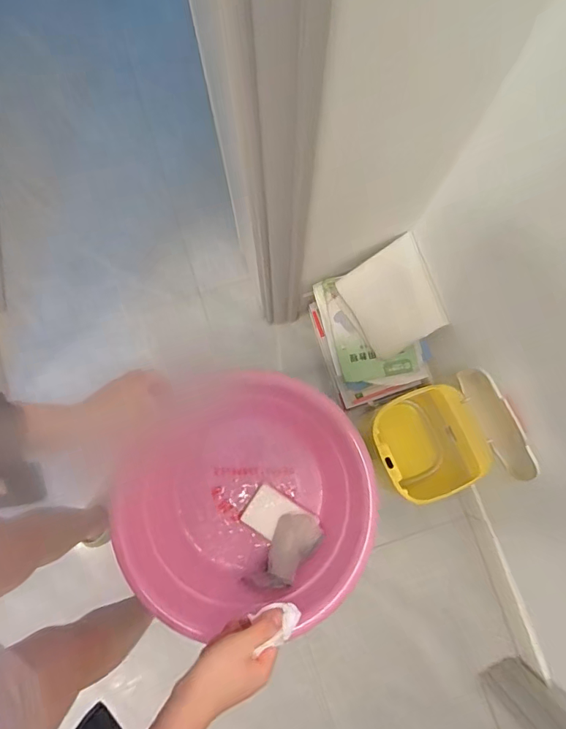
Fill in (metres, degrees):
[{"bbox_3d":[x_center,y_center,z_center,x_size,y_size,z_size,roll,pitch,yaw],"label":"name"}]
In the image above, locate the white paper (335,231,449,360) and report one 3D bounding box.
[{"bbox_3d":[0.246,-0.145,0.976,0.028,0.208,0.211,-21,81,-43],"label":"white paper"}]

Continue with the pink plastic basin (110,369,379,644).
[{"bbox_3d":[-0.045,0.192,0.653,0.332,0.131,0.317,0,80,1],"label":"pink plastic basin"}]

